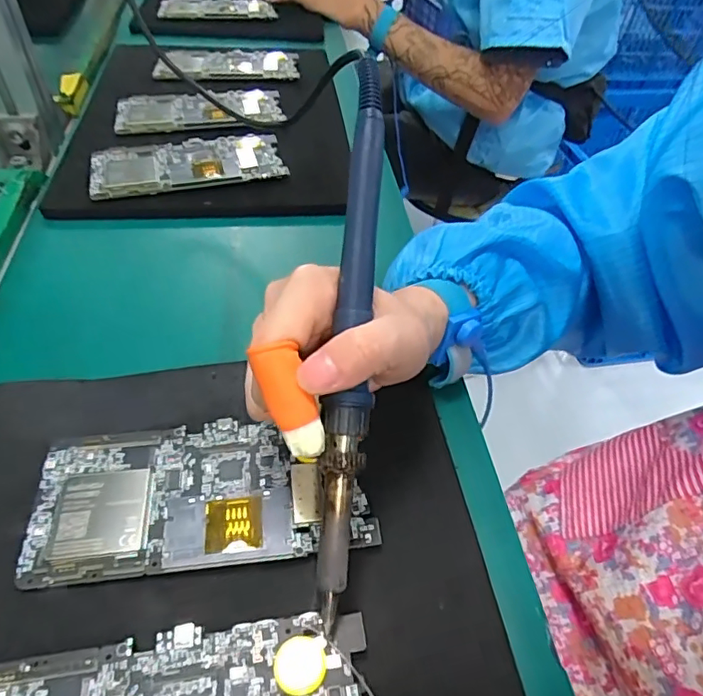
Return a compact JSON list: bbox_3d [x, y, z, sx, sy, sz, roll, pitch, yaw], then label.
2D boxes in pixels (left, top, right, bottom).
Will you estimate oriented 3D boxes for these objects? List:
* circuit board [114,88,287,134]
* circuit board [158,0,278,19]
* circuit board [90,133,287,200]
[{"bbox_3d":[-0.147,-0.232,0.516,0.155,0.011,0.077,-8,48,-12],"label":"circuit board"},{"bbox_3d":[-0.186,-0.478,0.743,0.156,0.010,0.070,-1,47,-5],"label":"circuit board"},{"bbox_3d":[-0.139,-0.159,0.449,0.153,0.008,0.075,-12,50,-12],"label":"circuit board"}]

